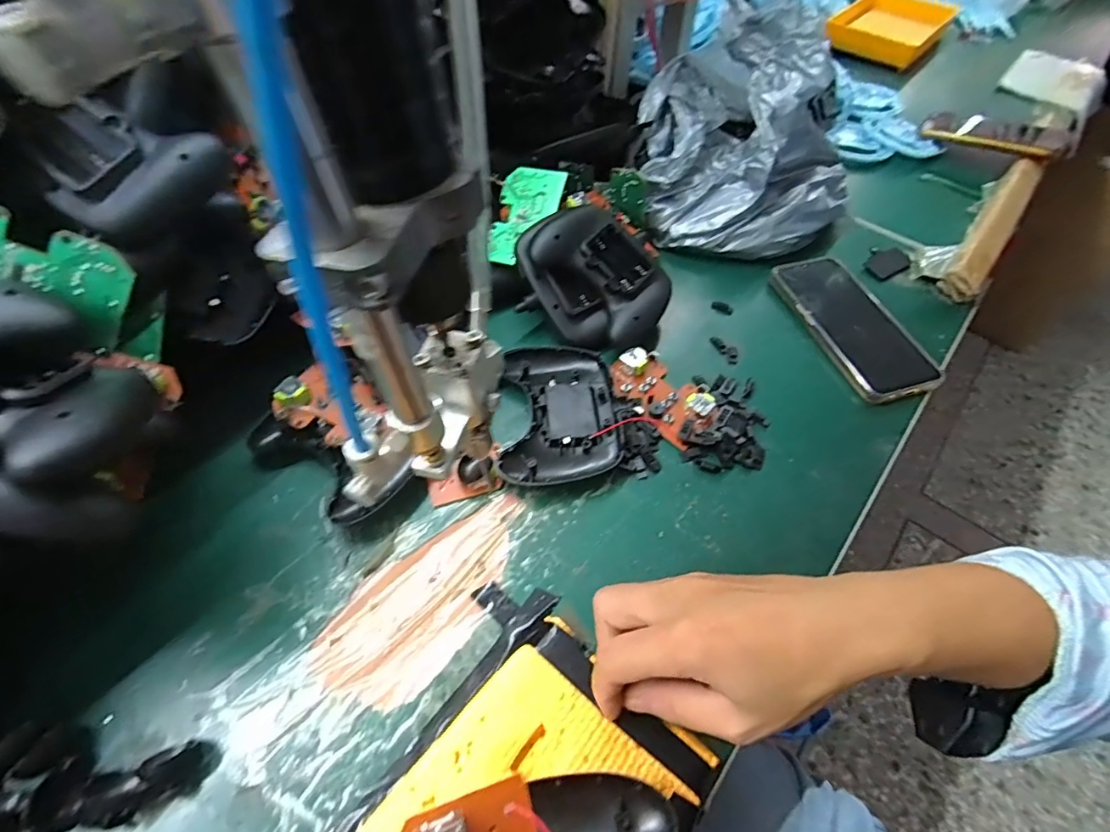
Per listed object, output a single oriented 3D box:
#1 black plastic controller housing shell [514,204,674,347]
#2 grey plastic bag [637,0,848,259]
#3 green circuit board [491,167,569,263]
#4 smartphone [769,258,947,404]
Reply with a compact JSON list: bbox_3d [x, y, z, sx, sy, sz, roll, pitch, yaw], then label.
[{"bbox_3d":[0.038,-0.115,0.433,0.104,0.036,0.119,-34,92,-20],"label":"black plastic controller housing shell"},{"bbox_3d":[0.194,-0.273,0.504,0.218,0.155,0.200,16,56,9],"label":"grey plastic bag"},{"bbox_3d":[-0.027,-0.179,0.463,0.056,0.005,0.089,15,87,15],"label":"green circuit board"},{"bbox_3d":[0.261,-0.081,0.452,0.074,0.011,0.156,-15,61,-10],"label":"smartphone"}]

